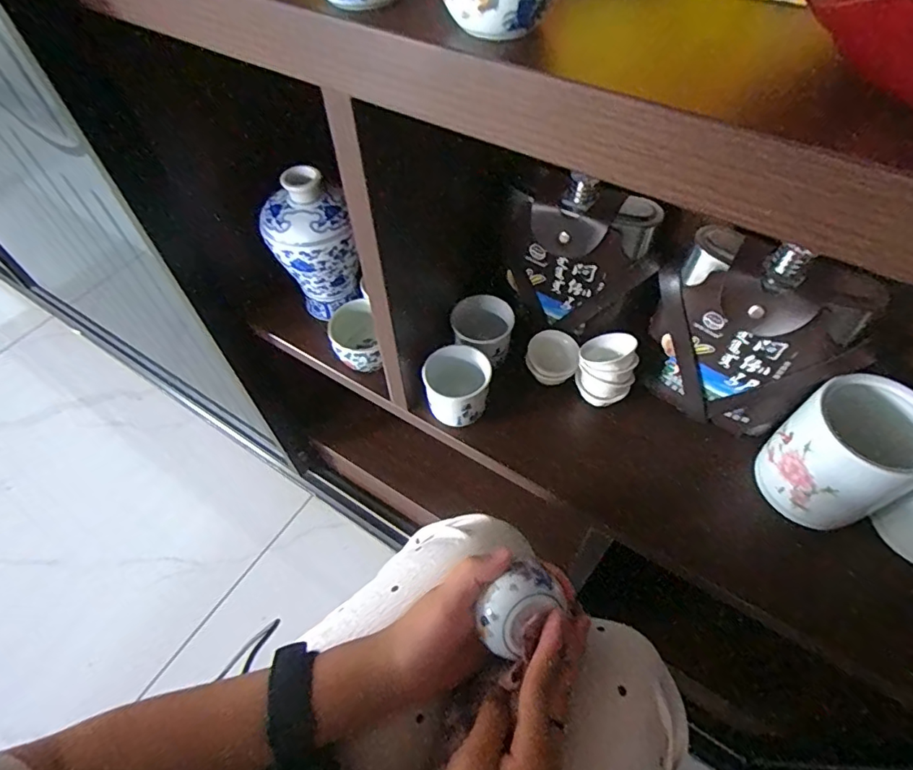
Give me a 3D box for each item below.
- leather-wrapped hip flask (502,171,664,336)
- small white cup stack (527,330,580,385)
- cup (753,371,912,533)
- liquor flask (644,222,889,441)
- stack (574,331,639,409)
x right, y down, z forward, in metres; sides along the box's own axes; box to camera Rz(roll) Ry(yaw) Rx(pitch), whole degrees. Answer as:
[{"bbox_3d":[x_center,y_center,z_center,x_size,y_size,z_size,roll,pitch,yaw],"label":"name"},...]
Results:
[{"bbox_3d":[0.114,-0.121,0.515,0.138,0.163,0.041,16,57,13],"label":"leather-wrapped hip flask"},{"bbox_3d":[0.103,-0.030,0.556,0.053,0.038,0.045,6,56,7],"label":"small white cup stack"},{"bbox_3d":[0.334,0.063,0.452,0.089,0.113,0.093,-28,59,-16],"label":"cup"},{"bbox_3d":[0.256,-0.038,0.467,0.158,0.185,0.047,35,64,24],"label":"liquor flask"},{"bbox_3d":[0.155,-0.020,0.536,0.056,0.060,0.059,19,58,15],"label":"stack"}]

